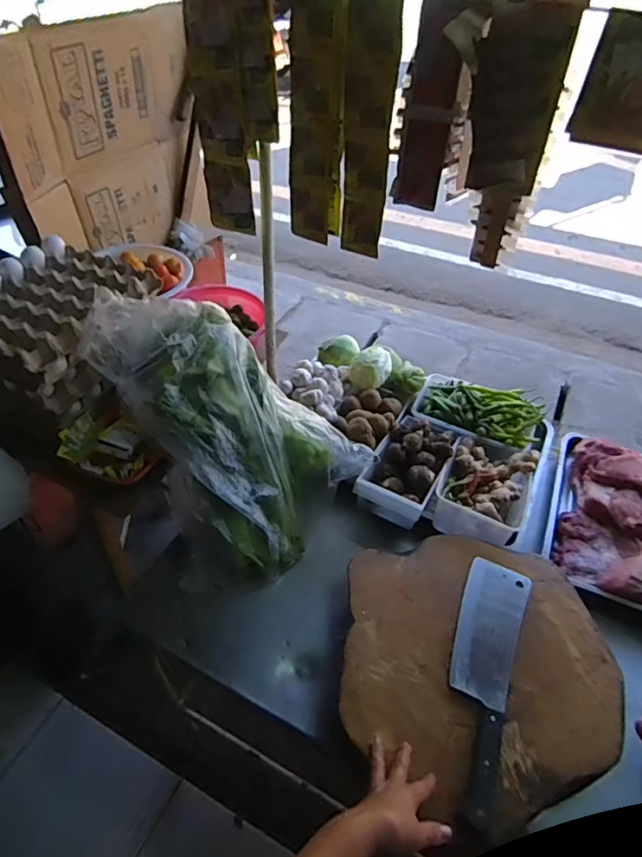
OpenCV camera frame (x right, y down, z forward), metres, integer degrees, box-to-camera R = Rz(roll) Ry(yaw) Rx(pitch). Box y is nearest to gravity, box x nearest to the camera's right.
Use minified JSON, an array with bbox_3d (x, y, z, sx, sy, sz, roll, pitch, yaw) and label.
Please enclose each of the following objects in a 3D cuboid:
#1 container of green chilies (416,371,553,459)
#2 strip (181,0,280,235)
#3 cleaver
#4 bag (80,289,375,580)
[{"bbox_3d":[0.359,-0.035,1.105,0.289,0.078,0.161,20,49,15],"label":"container of green chilies"},{"bbox_3d":[-0.127,-0.459,0.742,0.133,0.323,0.025,14,48,10],"label":"strip"},{"bbox_3d":[0.228,0.341,0.708,0.093,0.017,0.349,20,49,14],"label":"cleaver"},{"bbox_3d":[-0.161,-0.011,0.895,0.292,0.190,0.539,-35,97,-34],"label":"bag"}]

